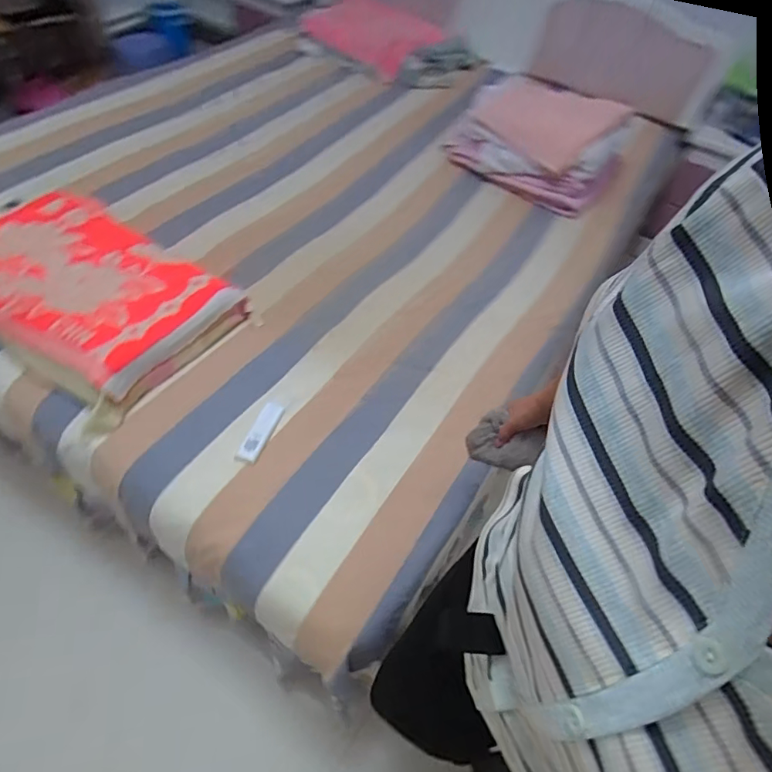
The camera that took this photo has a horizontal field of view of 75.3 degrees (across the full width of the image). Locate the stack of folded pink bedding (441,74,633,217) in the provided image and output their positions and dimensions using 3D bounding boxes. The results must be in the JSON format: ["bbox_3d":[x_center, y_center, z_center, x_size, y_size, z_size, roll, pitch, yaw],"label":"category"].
[{"bbox_3d":[0.552,-0.883,1.680,0.520,0.150,0.729,28,56,15],"label":"stack of folded pink bedding"}]

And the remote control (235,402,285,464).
[{"bbox_3d":[-0.246,0.090,0.975,0.044,0.015,0.135,20,54,9],"label":"remote control"}]

